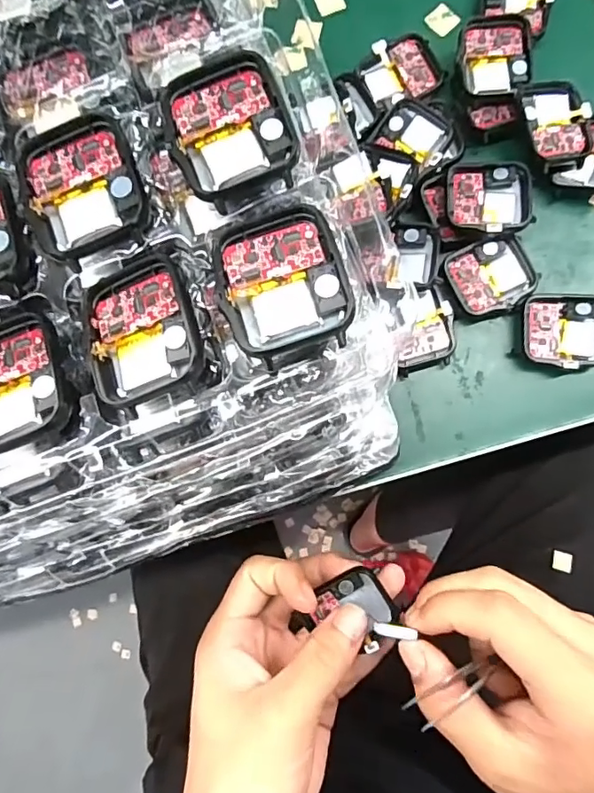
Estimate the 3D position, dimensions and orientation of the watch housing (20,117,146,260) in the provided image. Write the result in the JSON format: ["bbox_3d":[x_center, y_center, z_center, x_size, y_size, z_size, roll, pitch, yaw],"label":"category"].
[{"bbox_3d":[-0.070,-0.069,0.168,0.037,0.007,0.045,-18,82,2],"label":"watch housing"}]

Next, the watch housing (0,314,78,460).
[{"bbox_3d":[-0.093,-0.002,0.166,0.041,0.009,0.044,-18,82,2],"label":"watch housing"}]

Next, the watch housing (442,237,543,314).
[{"bbox_3d":[0.102,-0.063,0.271,0.042,0.007,0.037,-21,82,2],"label":"watch housing"}]

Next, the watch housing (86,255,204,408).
[{"bbox_3d":[-0.049,-0.021,0.163,0.037,0.012,0.045,-13,82,3],"label":"watch housing"}]

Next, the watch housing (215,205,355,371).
[{"bbox_3d":[-0.004,-0.036,0.158,0.038,0.006,0.046,-20,82,2],"label":"watch housing"}]

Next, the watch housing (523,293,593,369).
[{"bbox_3d":[0.139,-0.033,0.267,0.043,0.013,0.038,0,83,4],"label":"watch housing"}]

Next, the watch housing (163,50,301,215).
[{"bbox_3d":[-0.021,-0.086,0.165,0.038,0.007,0.047,-21,82,1],"label":"watch housing"}]

